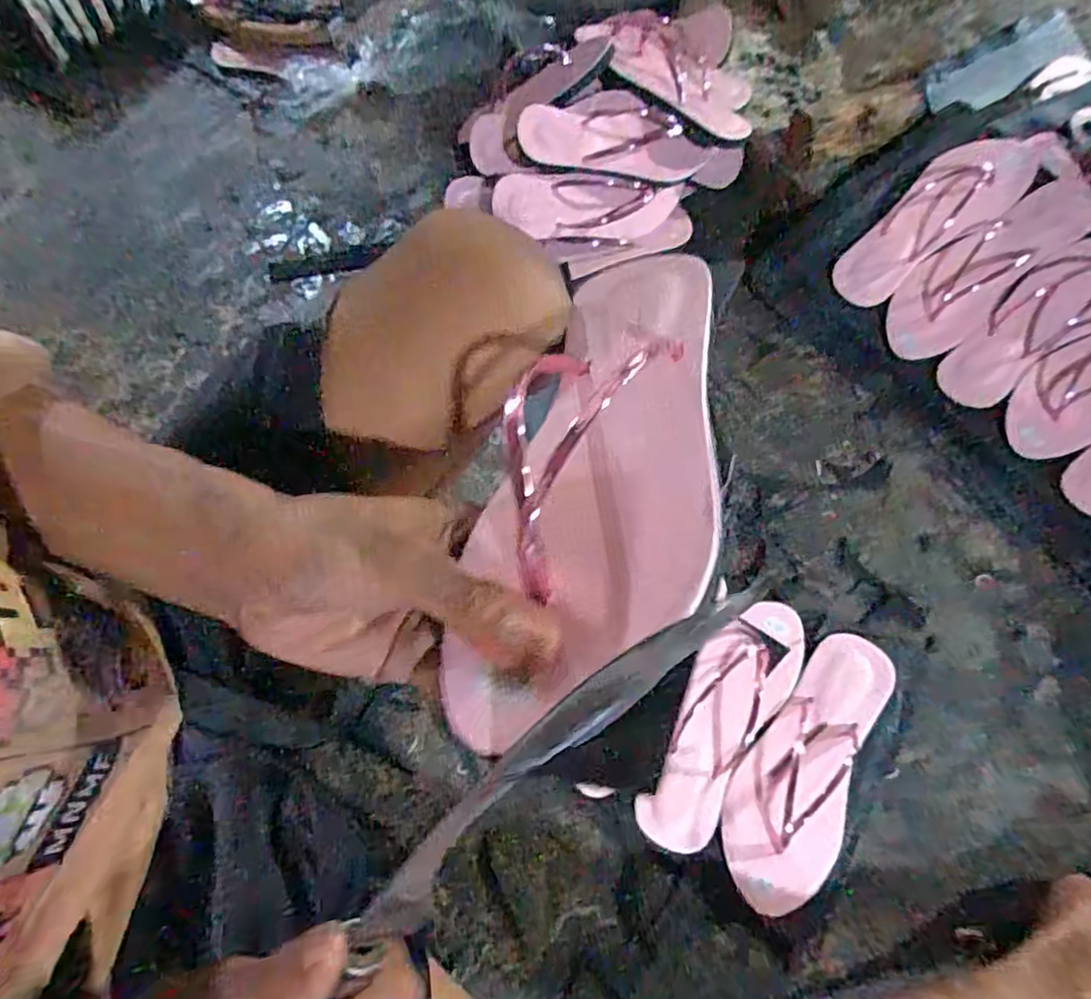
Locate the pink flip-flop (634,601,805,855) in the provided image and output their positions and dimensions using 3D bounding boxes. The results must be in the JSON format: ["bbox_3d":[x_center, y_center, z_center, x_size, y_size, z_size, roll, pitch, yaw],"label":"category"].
[{"bbox_3d":[0.162,0.200,0.595,0.082,0.033,0.242,33,72,14],"label":"pink flip-flop"}]

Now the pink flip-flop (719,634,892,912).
[{"bbox_3d":[0.232,0.236,0.578,0.098,0.035,0.244,25,70,11],"label":"pink flip-flop"}]

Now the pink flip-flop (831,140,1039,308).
[{"bbox_3d":[0.435,-0.315,0.724,0.233,0.028,0.085,-40,70,15],"label":"pink flip-flop"}]

